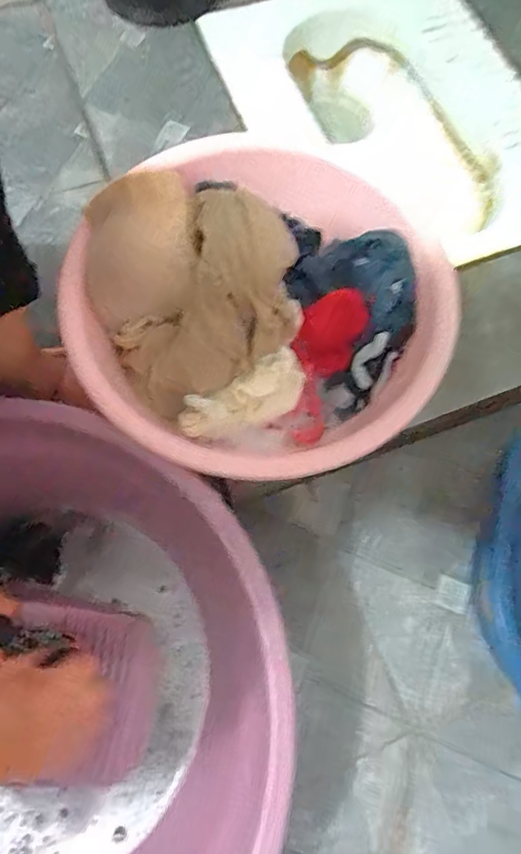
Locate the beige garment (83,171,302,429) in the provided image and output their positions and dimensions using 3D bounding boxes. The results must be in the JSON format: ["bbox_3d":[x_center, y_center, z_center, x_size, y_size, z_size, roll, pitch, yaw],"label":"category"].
[{"bbox_3d":[-0.072,-0.132,0.435,0.167,0.112,0.184,-31,76,-10],"label":"beige garment"}]

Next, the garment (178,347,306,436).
[{"bbox_3d":[-0.014,-0.026,0.461,0.134,0.040,0.048,-27,76,-9],"label":"garment"}]

